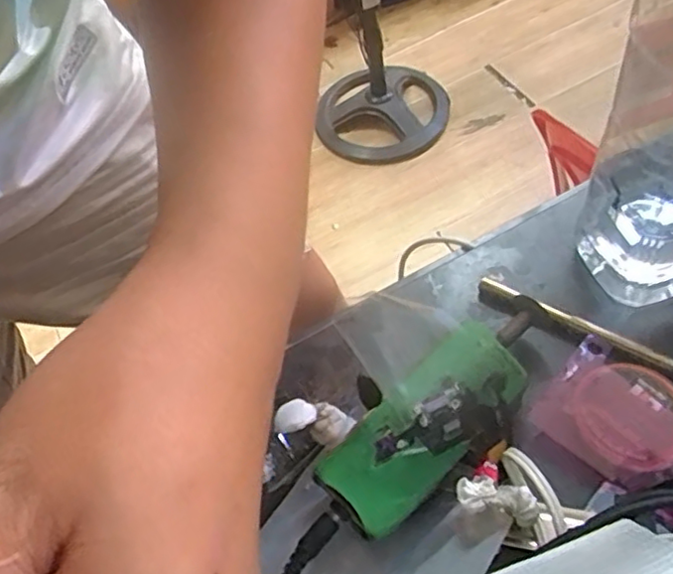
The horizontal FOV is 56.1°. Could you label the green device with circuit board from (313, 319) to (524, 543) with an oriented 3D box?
[{"bbox_3d":[0.035,0.057,0.259,0.100,0.042,0.043,-45,58,-4],"label":"green device with circuit board"}]

